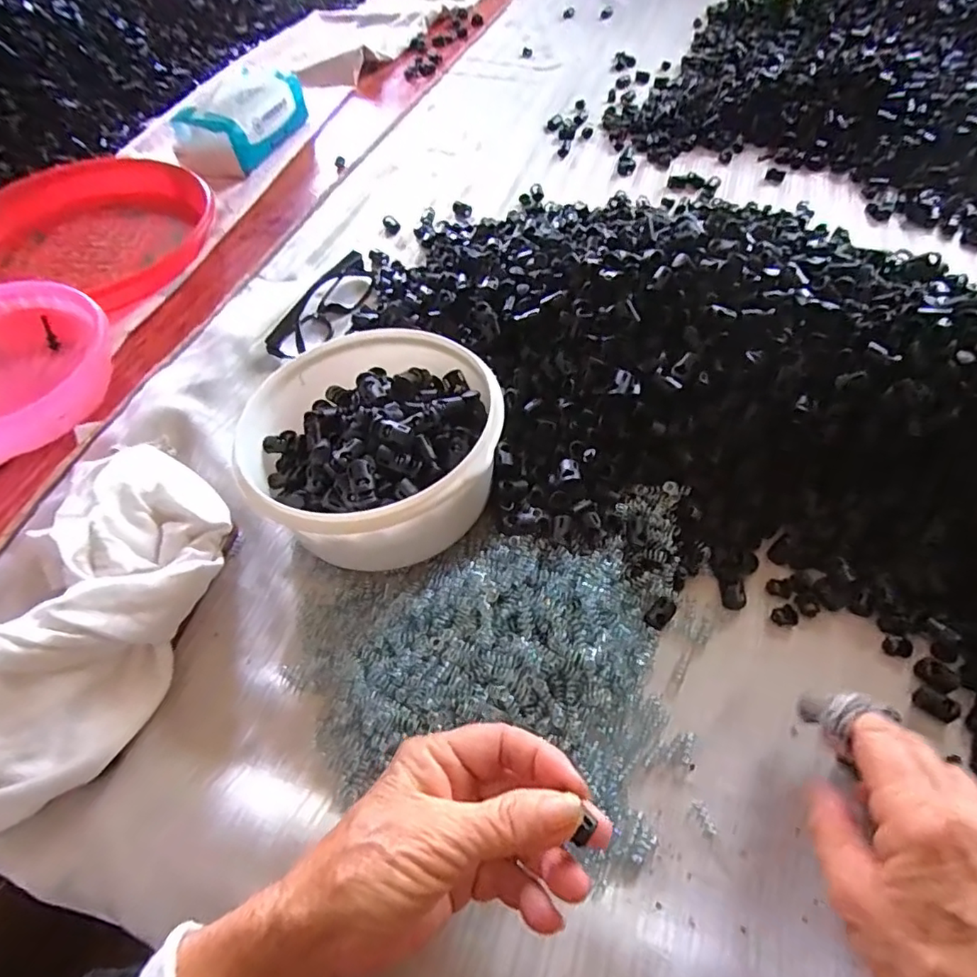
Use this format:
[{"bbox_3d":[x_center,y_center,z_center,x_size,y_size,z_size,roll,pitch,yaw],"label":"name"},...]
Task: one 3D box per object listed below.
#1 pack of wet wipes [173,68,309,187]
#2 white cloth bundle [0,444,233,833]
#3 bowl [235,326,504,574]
[{"bbox_3d":[-0.300,-0.444,0.674,0.086,0.052,0.169,15,58,13],"label":"pack of wet wipes"},{"bbox_3d":[-0.240,0.069,0.328,0.127,0.064,0.219,10,57,10],"label":"white cloth bundle"},{"bbox_3d":[-0.072,-0.025,0.373,0.158,0.090,0.149,-1,55,1],"label":"bowl"}]

